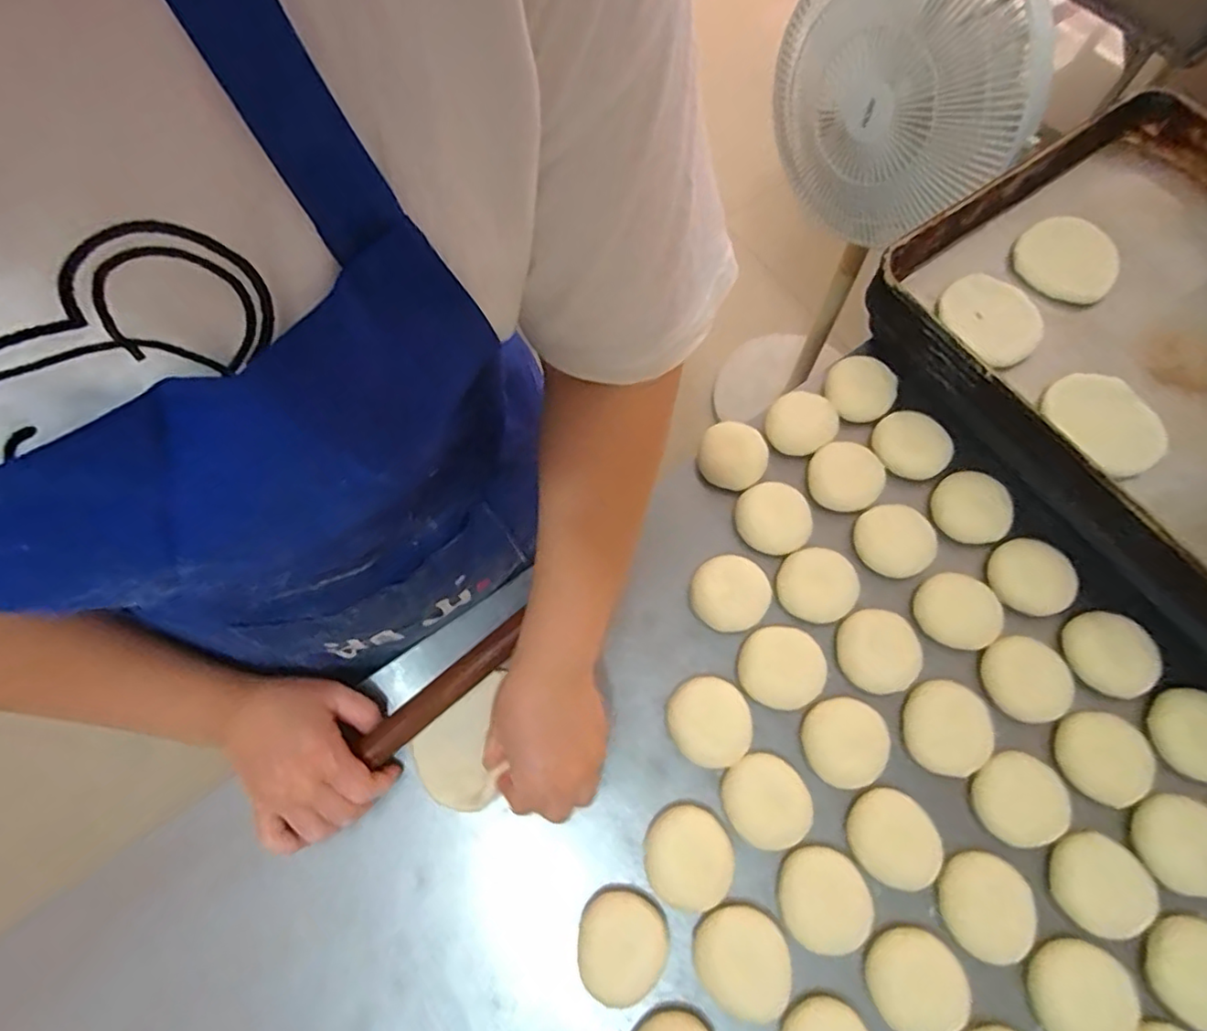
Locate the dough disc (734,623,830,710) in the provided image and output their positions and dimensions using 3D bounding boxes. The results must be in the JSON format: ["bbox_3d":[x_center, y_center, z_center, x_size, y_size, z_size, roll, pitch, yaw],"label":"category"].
[{"bbox_3d":[0.148,0.125,0.512,0.066,0.014,0.064,-1,71,2],"label":"dough disc"}]

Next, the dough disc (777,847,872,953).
[{"bbox_3d":[0.161,0.282,0.455,0.063,0.008,0.069,-1,71,2],"label":"dough disc"}]

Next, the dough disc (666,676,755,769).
[{"bbox_3d":[0.086,0.166,0.501,0.063,0.022,0.067,-1,71,2],"label":"dough disc"}]

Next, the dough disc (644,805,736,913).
[{"bbox_3d":[0.064,0.257,0.463,0.065,0.007,0.067,-1,71,2],"label":"dough disc"}]

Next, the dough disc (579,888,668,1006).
[{"bbox_3d":[0.013,0.309,0.443,0.062,0.021,0.065,-1,71,2],"label":"dough disc"}]

